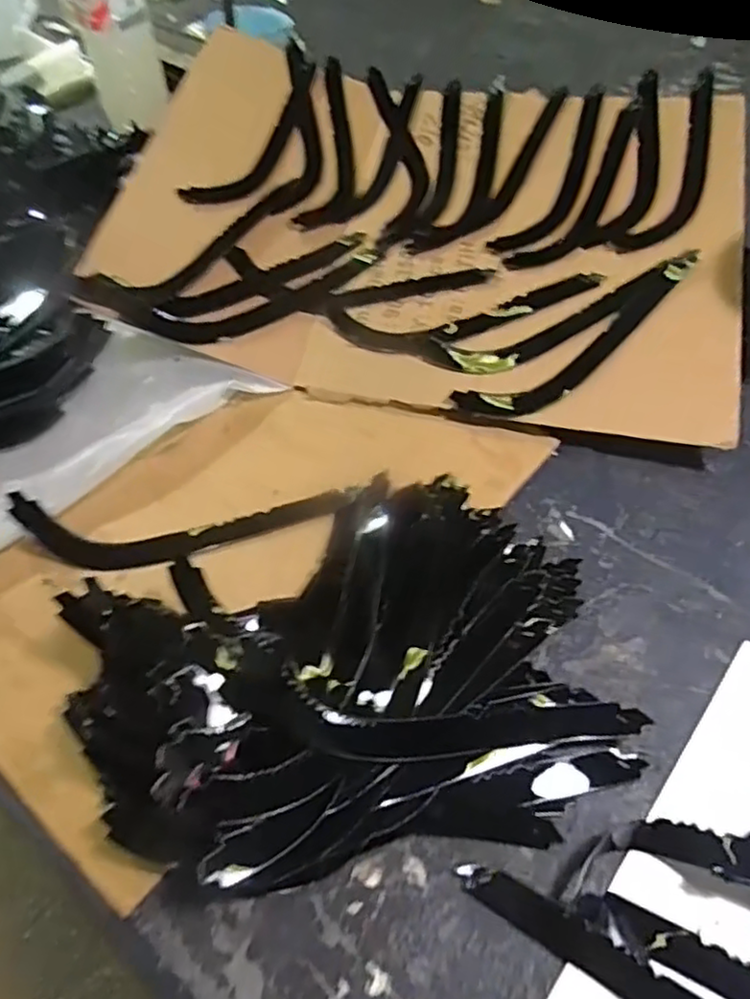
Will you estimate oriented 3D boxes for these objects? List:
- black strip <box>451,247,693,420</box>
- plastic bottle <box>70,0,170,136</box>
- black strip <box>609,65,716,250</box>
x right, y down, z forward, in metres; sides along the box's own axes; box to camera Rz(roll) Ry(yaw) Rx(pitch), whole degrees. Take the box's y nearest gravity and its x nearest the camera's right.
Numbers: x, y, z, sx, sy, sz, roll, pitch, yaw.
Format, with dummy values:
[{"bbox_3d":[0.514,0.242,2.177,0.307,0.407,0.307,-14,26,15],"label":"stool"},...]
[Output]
[{"bbox_3d":[0.154,-0.114,0.484,0.206,0.008,0.047,-36,65,-5],"label":"black strip"},{"bbox_3d":[-0.259,-0.482,0.649,0.073,0.204,0.059,-16,31,-11],"label":"plastic bottle"},{"bbox_3d":[0.254,-0.276,0.547,0.046,0.008,0.216,26,70,13],"label":"black strip"}]

